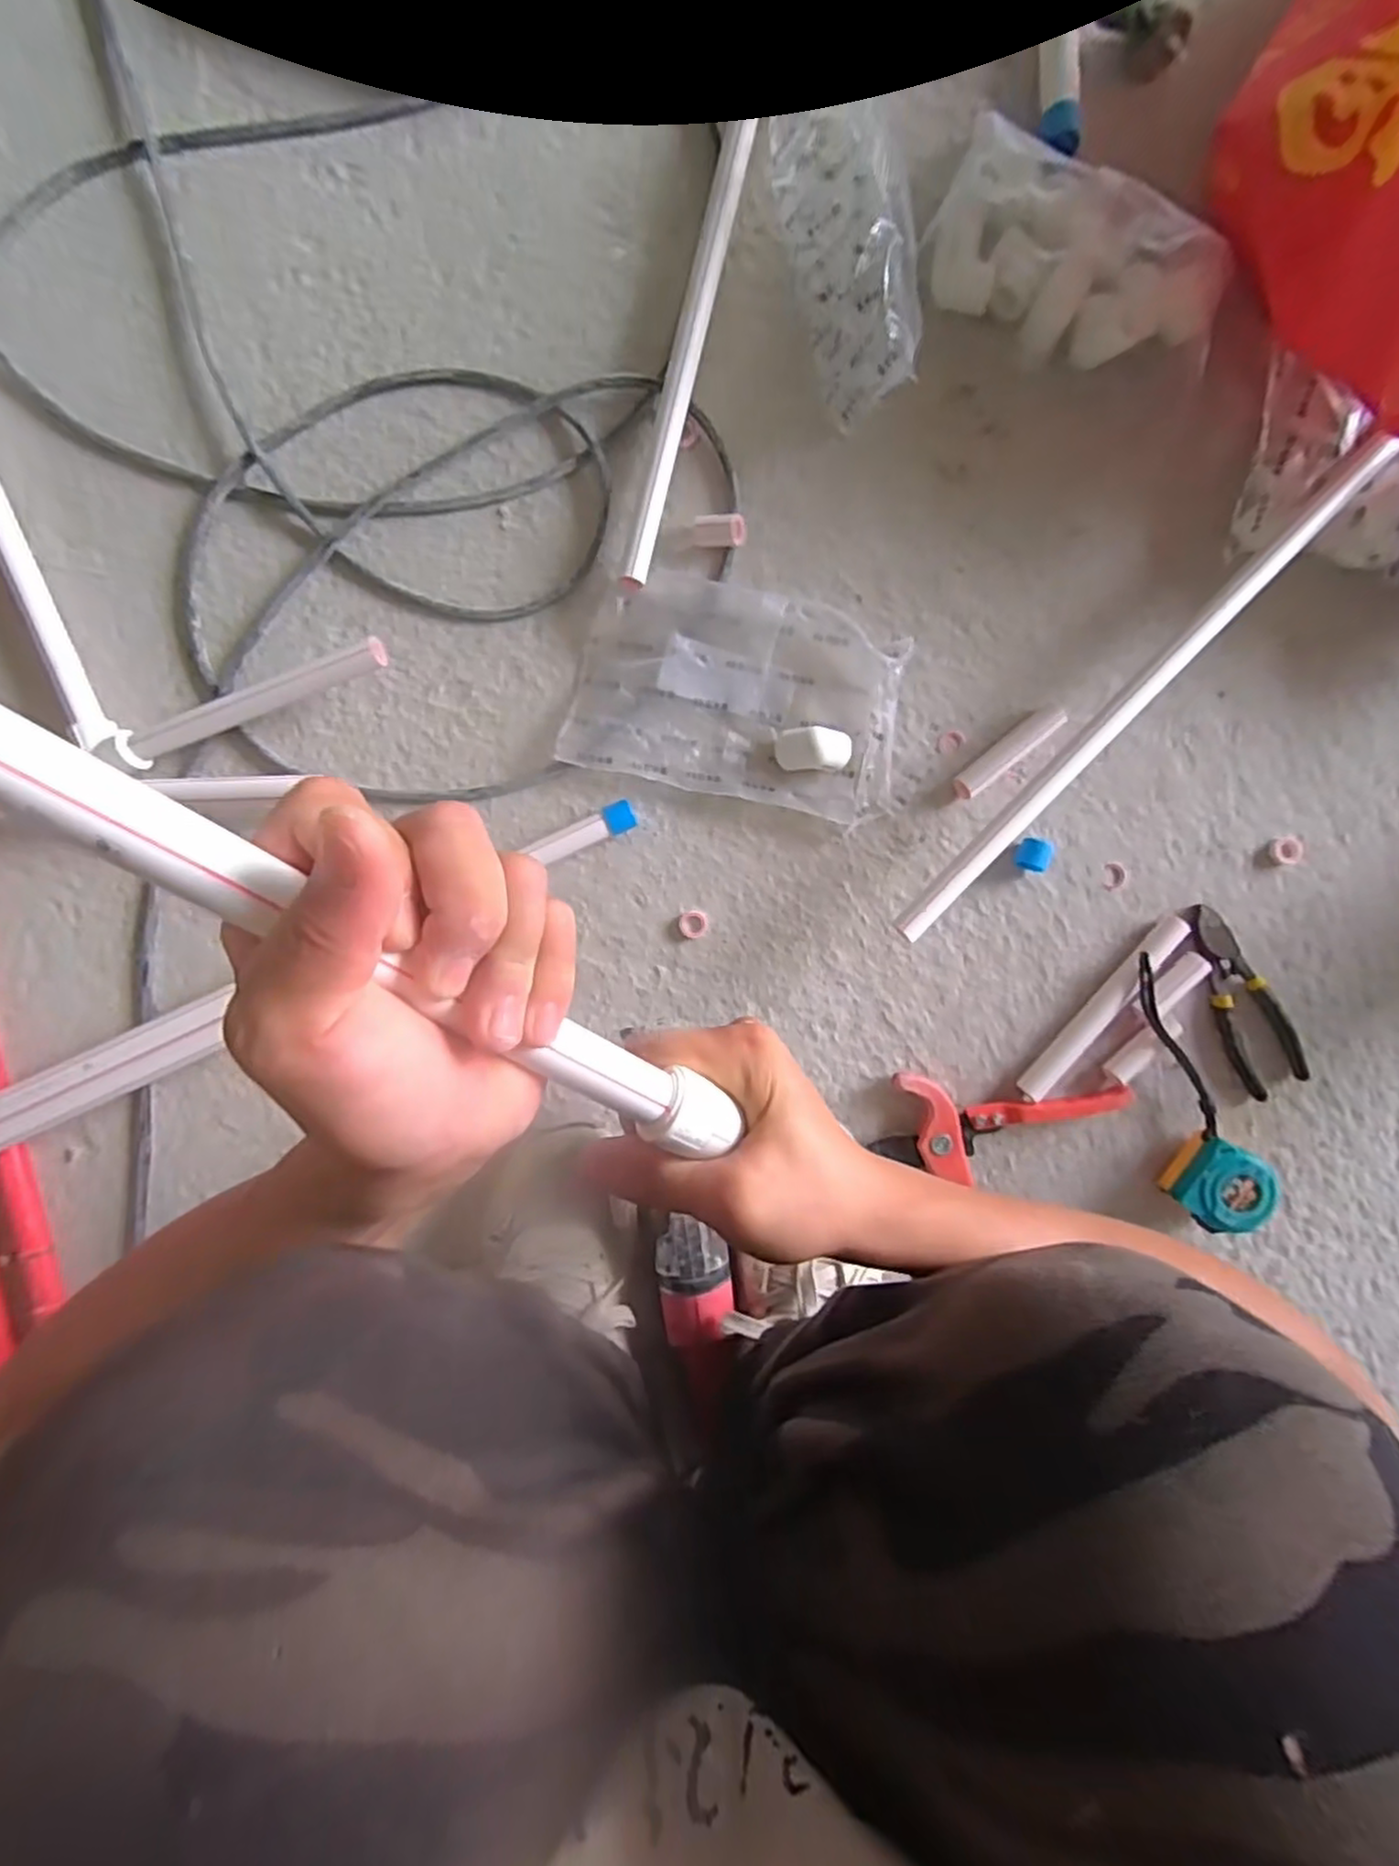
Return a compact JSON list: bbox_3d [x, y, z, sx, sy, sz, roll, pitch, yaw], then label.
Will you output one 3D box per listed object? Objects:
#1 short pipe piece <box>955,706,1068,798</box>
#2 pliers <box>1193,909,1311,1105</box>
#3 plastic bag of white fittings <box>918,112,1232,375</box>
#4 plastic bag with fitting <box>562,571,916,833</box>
[{"bbox_3d":[0.232,-0.134,0.549,0.092,0.023,0.023,-41,93,-1],"label":"short pipe piece"},{"bbox_3d":[0.421,0.053,0.567,0.055,0.009,0.159,-29,93,1],"label":"pliers"},{"bbox_3d":[0.269,-0.480,0.522,0.205,0.052,0.112,27,90,-3],"label":"plastic bag of white fittings"},{"bbox_3d":[0.031,-0.177,0.540,0.234,0.033,0.148,14,91,-3],"label":"plastic bag with fitting"}]

